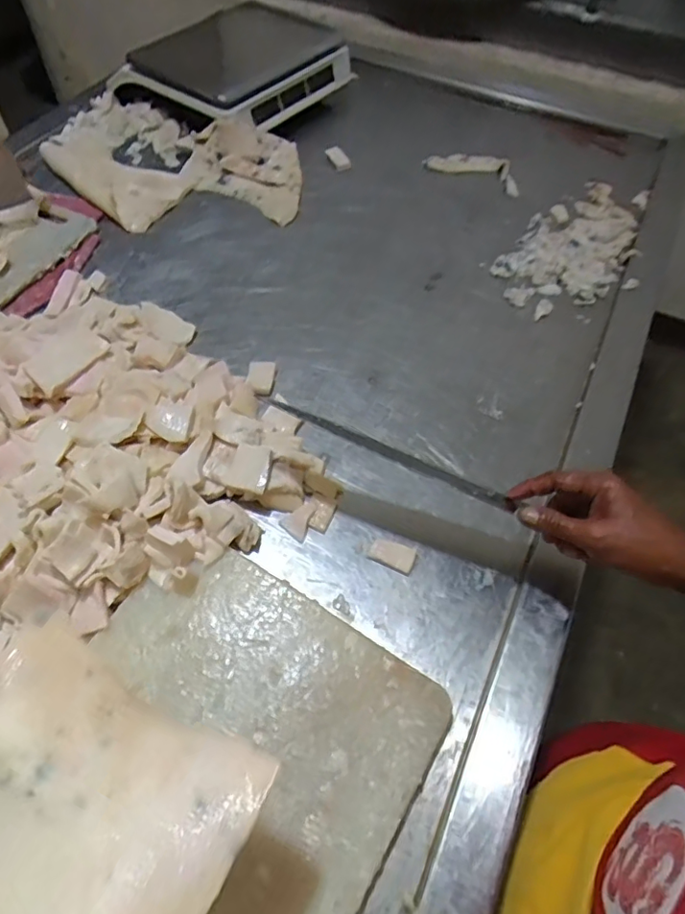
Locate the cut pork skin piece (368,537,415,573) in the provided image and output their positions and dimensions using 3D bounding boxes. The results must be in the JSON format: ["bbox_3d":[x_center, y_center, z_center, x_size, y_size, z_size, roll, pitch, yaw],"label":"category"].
[{"bbox_3d":[0.052,0.099,0.561,0.044,0.010,0.028,21,59,10],"label":"cut pork skin piece"}]

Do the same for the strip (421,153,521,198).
[{"bbox_3d":[0.228,-0.495,0.930,0.168,0.020,0.071,22,59,10],"label":"strip"}]

